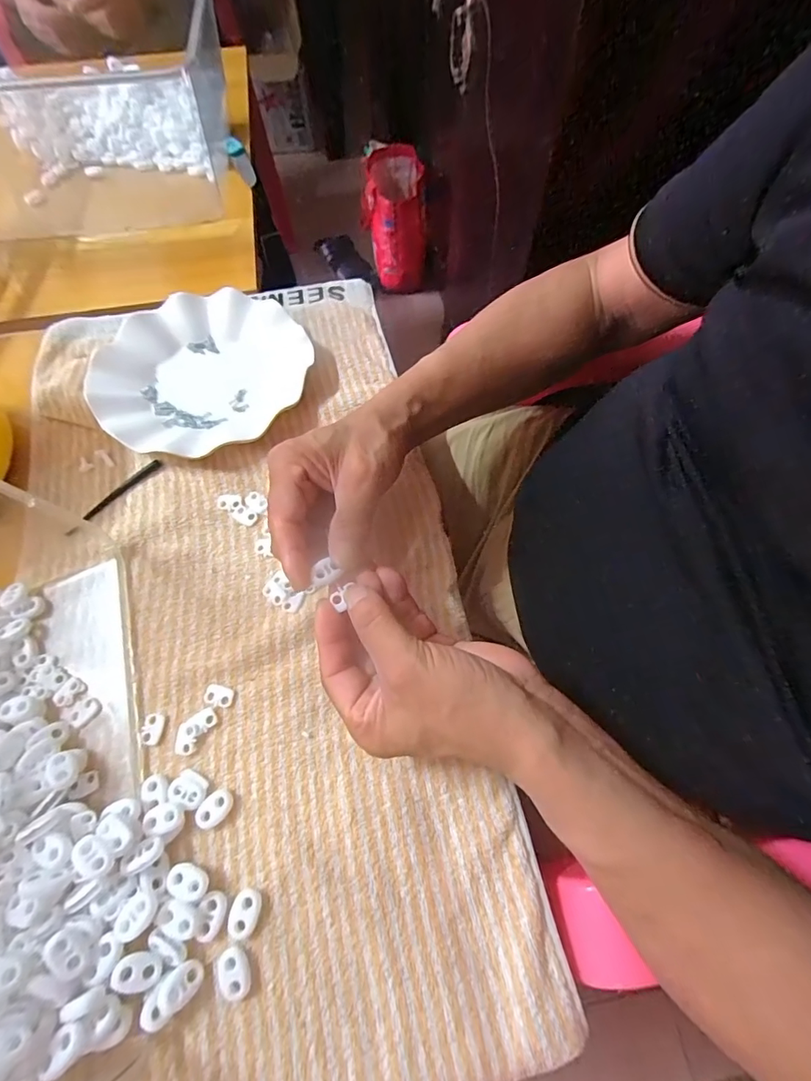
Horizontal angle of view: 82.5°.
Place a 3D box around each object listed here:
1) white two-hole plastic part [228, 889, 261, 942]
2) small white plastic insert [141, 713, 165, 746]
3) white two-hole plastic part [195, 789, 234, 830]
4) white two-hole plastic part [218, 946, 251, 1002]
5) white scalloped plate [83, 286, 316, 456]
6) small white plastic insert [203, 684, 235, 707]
[{"bbox_3d":[-0.088,0.205,0.254,0.016,0.006,0.022,7,65,5],"label":"white two-hole plastic part"},{"bbox_3d":[-0.162,0.120,0.294,0.013,0.004,0.018,5,65,4],"label":"small white plastic insert"},{"bbox_3d":[-0.113,0.160,0.276,0.015,0.006,0.023,40,72,18],"label":"white two-hole plastic part"},{"bbox_3d":[-0.090,0.227,0.244,0.016,0.007,0.022,-20,66,-8],"label":"white two-hole plastic part"},{"bbox_3d":[-0.186,-0.157,0.418,0.178,0.024,0.178,-1,65,1],"label":"white scalloped plate"},{"bbox_3d":[-0.123,0.102,0.303,0.020,0.004,0.012,12,65,7],"label":"small white plastic insert"}]

